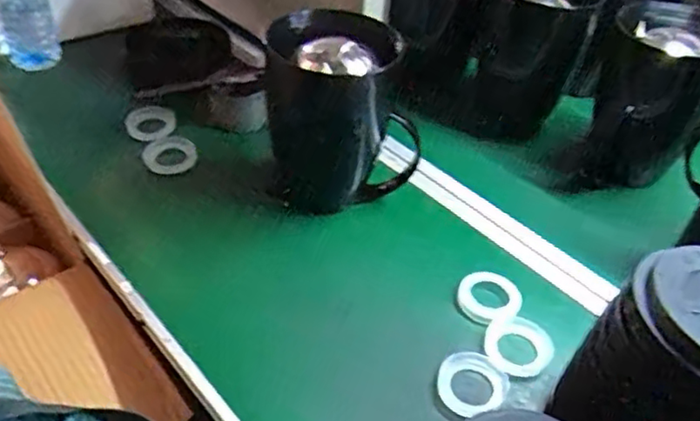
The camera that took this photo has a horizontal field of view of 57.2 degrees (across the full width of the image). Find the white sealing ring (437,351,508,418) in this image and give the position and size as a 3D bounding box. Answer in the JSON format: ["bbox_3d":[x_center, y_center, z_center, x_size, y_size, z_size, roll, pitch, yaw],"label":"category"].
[{"bbox_3d":[0.103,0.147,0.543,0.056,0.005,0.055,-1,55,2],"label":"white sealing ring"}]

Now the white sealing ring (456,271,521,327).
[{"bbox_3d":[0.130,0.082,0.607,0.060,0.013,0.059,3,41,-3],"label":"white sealing ring"}]

